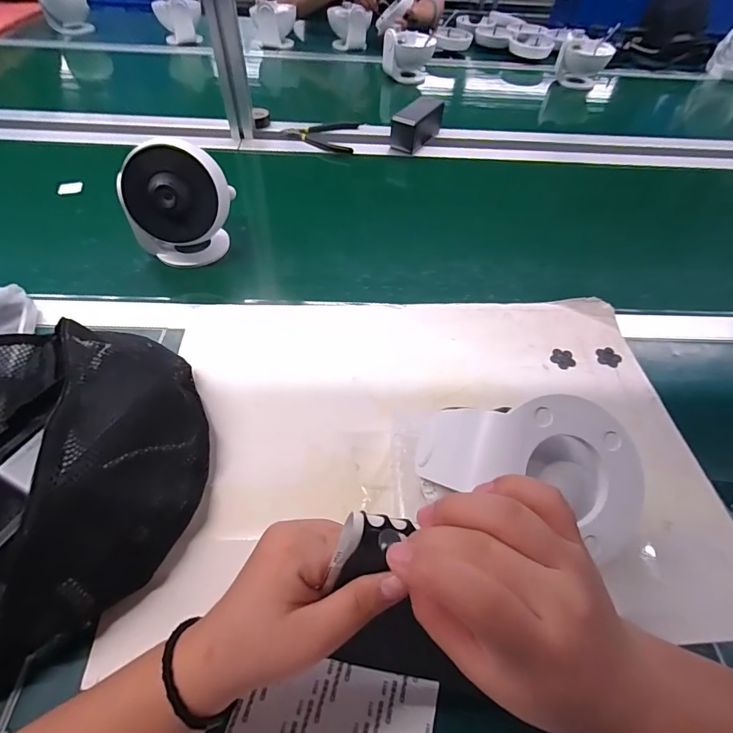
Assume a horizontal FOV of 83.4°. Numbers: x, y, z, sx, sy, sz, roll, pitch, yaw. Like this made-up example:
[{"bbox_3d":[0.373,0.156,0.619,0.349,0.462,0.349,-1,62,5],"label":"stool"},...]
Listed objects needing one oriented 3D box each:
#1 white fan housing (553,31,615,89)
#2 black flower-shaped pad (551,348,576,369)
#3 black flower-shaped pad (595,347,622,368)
[{"bbox_3d":[0.534,-0.757,1.024,0.121,0.099,0.076,18,53,9],"label":"white fan housing"},{"bbox_3d":[0.218,-0.008,0.454,0.026,0.004,0.027,17,52,9],"label":"black flower-shaped pad"},{"bbox_3d":[0.269,-0.012,0.456,0.028,0.004,0.026,-36,62,-29],"label":"black flower-shaped pad"}]

